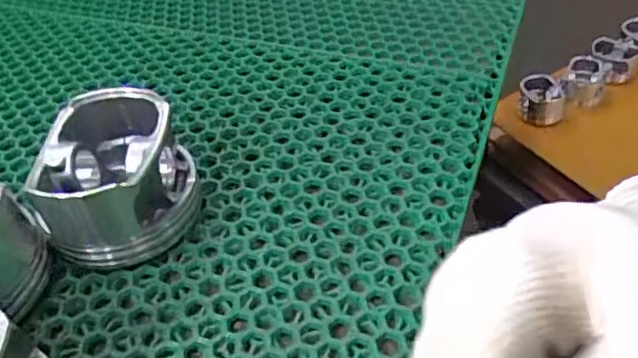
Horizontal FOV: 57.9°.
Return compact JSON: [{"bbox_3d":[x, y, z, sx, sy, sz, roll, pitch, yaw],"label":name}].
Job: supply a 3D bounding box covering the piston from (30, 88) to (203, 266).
[{"bbox_3d":[-0.093,0.001,0.273,0.062,0.050,0.076,0,46,5],"label":"piston"}]

